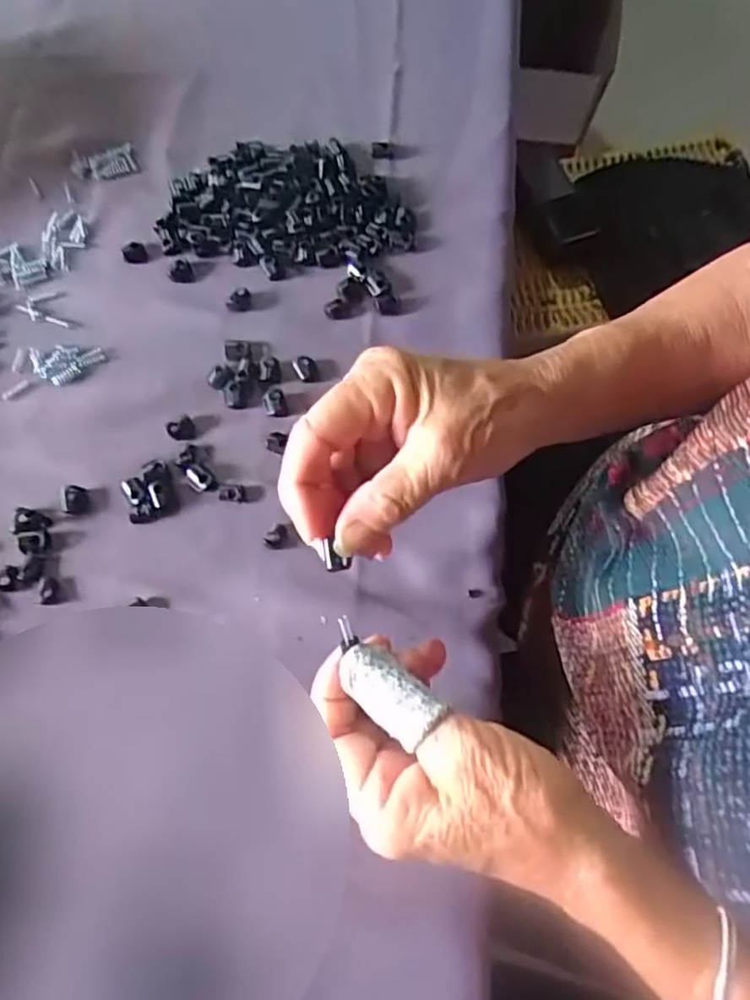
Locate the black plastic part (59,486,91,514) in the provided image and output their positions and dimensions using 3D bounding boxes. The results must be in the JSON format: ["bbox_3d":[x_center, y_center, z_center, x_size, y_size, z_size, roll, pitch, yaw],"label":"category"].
[{"bbox_3d":[-0.163,-0.001,0.362,0.015,0.004,0.015,-8,70,-5],"label":"black plastic part"}]

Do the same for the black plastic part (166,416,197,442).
[{"bbox_3d":[-0.109,-0.040,0.377,0.015,0.004,0.015,1,69,-2],"label":"black plastic part"}]

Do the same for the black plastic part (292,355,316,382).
[{"bbox_3d":[-0.041,-0.077,0.394,0.012,0.005,0.017,-24,72,-11],"label":"black plastic part"}]

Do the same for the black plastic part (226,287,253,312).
[{"bbox_3d":[-0.083,-0.121,0.406,0.015,0.004,0.016,-8,70,-6],"label":"black plastic part"}]

